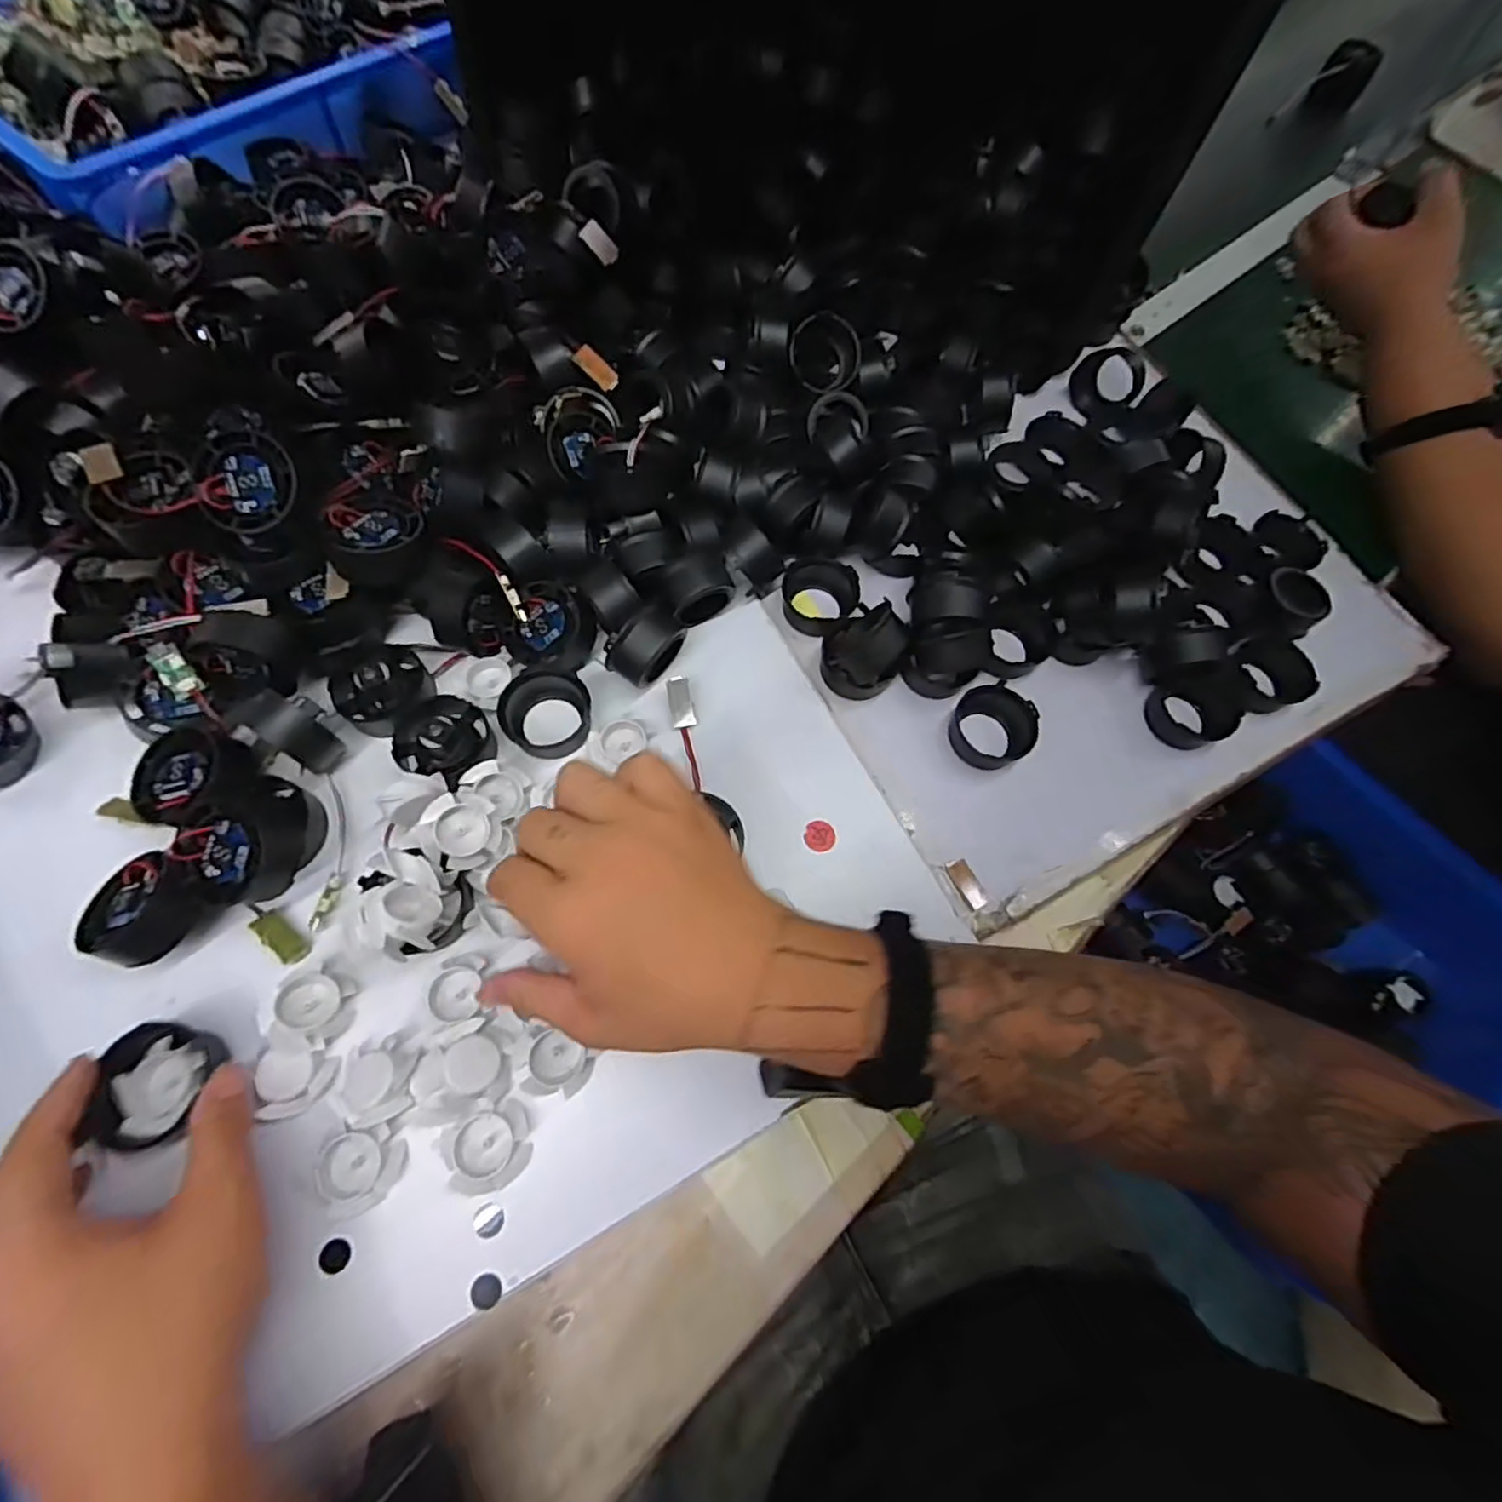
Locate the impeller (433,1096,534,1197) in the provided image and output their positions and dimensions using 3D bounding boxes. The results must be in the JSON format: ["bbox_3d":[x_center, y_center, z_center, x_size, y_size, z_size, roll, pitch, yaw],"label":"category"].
[{"bbox_3d":[-0.128,0.194,0.331,0.041,0.009,0.035,-20,71,-9],"label":"impeller"}]

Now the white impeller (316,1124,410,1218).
[{"bbox_3d":[-0.186,0.200,0.325,0.036,0.012,0.035,1,69,-2],"label":"white impeller"}]

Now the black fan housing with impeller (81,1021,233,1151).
[{"bbox_3d":[-0.278,0.157,0.317,0.043,0.018,0.052,5,69,0],"label":"black fan housing with impeller"}]

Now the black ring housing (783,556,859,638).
[{"bbox_3d":[0.047,-0.111,0.484,0.056,0.032,0.046,26,70,8],"label":"black ring housing"}]

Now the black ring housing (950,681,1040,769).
[{"bbox_3d":[0.159,-0.014,0.456,0.052,0.035,0.053,1,69,-2],"label":"black ring housing"}]

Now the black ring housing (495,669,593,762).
[{"bbox_3d":[-0.124,-0.025,0.417,0.053,0.018,0.054,1,69,-2],"label":"black ring housing"}]

